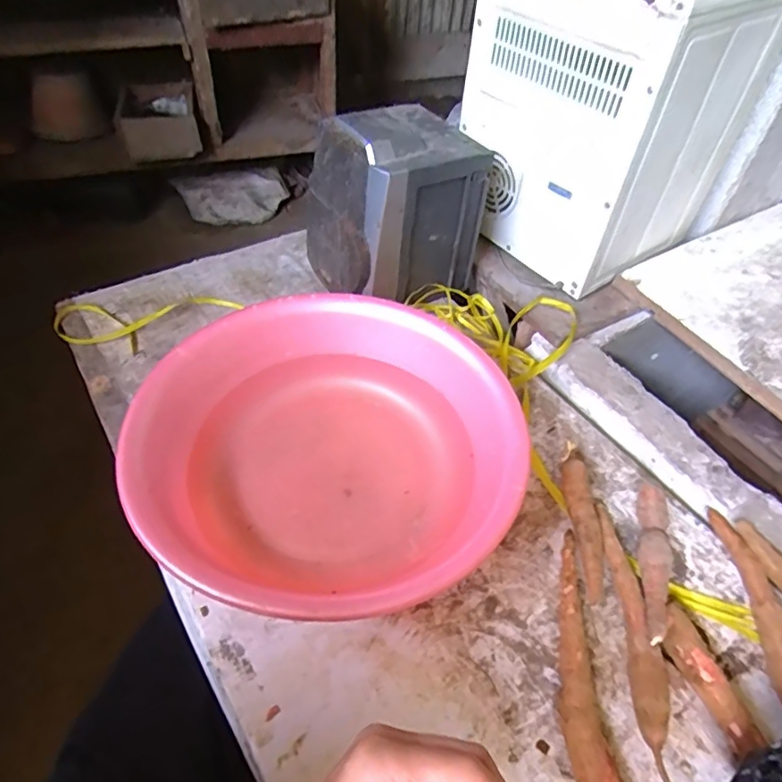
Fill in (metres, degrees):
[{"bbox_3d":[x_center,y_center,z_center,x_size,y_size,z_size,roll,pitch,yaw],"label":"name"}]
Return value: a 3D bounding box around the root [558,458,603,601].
[{"bbox_3d":[0.221,0.152,0.640,0.035,0.025,0.169,2,50,0],"label":"root"}]

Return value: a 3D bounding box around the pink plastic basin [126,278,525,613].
[{"bbox_3d":[-0.065,0.054,0.633,0.400,0.115,0.401,1,50,-1],"label":"pink plastic basin"}]

